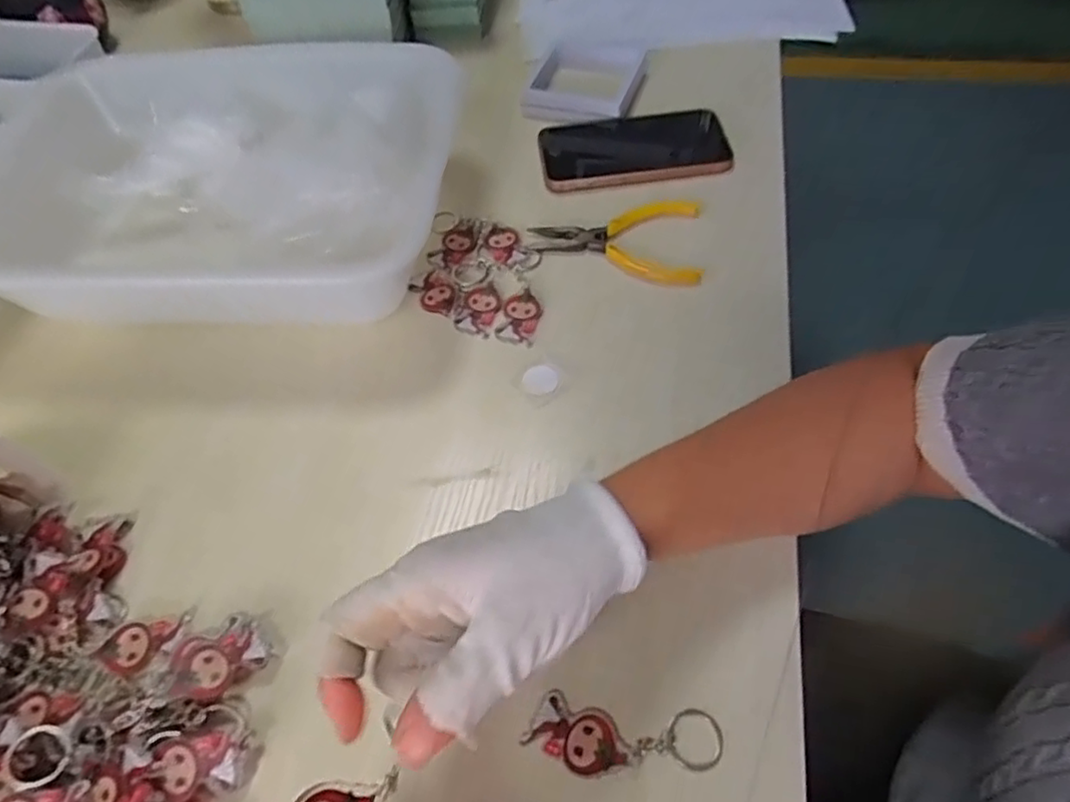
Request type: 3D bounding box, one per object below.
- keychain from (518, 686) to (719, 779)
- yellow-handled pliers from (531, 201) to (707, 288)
[{"bbox_3d":[0.040,0.154,0.305,0.086,0.004,0.033,5,56,7],"label":"keychain"},{"bbox_3d":[0.062,-0.122,0.494,0.124,0.017,0.072,12,57,12],"label":"yellow-handled pliers"}]

